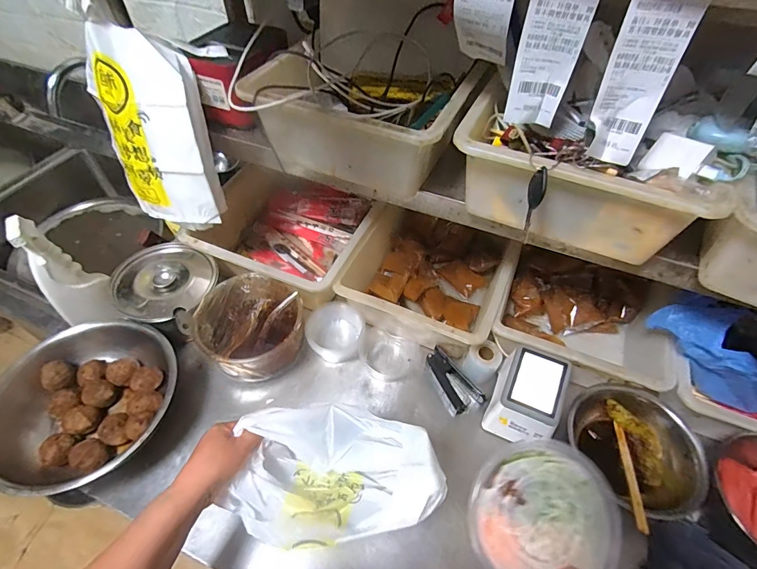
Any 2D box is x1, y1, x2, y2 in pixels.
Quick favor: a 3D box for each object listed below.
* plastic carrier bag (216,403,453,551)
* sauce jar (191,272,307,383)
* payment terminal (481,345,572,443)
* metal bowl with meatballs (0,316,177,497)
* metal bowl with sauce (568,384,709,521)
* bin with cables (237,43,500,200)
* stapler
[{"bbox_3d":[-0.054,0.225,0.480,0.240,0.099,0.146,-3,51,-4],"label":"plastic carrier bag"},{"bbox_3d":[-0.221,0.078,0.695,0.167,0.095,0.169,1,51,-1],"label":"sauce jar"},{"bbox_3d":[0.234,0.176,0.619,0.096,0.096,0.116,21,54,15],"label":"payment terminal"},{"bbox_3d":[-0.447,0.182,0.608,0.259,0.093,0.246,1,51,-1],"label":"metal bowl with meatballs"},{"bbox_3d":[0.378,0.254,0.599,0.161,0.084,0.185,-14,53,-12],"label":"metal bowl with sauce"},{"bbox_3d":[-0.023,-0.246,0.581,0.291,0.132,0.239,19,53,14],"label":"bin with cables"},{"bbox_3d":[0.123,0.167,0.675,0.059,0.031,0.112,-34,59,-25],"label":"stapler"}]

